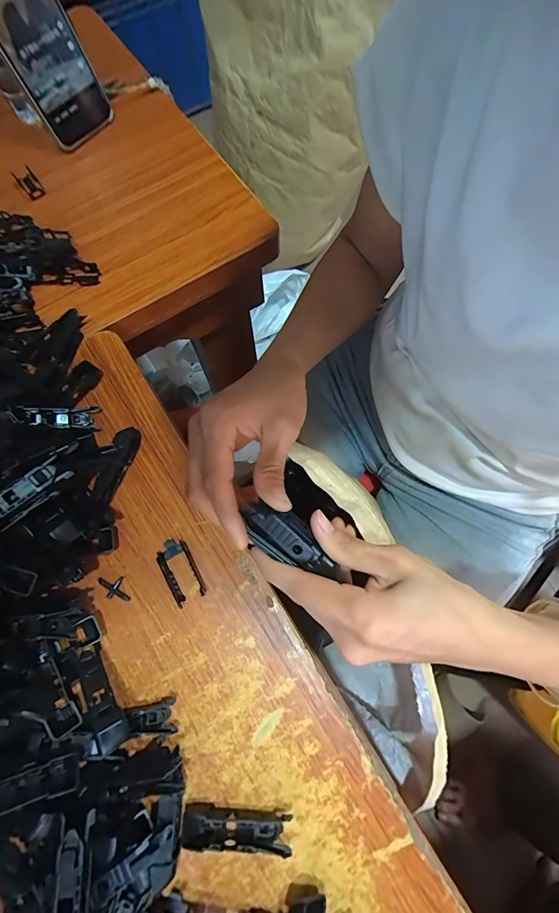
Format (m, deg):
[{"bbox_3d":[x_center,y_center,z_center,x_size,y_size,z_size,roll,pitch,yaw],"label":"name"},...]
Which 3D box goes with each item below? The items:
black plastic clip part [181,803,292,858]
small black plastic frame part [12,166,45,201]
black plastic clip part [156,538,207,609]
[{"bbox_3d":[-0.028,0.237,0.235,0.068,0.013,0.019,2,69,2],"label":"black plastic clip part"},{"bbox_3d":[-0.284,-0.310,0.421,0.020,0.008,0.054,-36,72,-12],"label":"small black plastic frame part"},{"bbox_3d":[-0.077,0.087,0.285,0.024,0.009,0.050,-26,70,-9],"label":"black plastic clip part"}]

